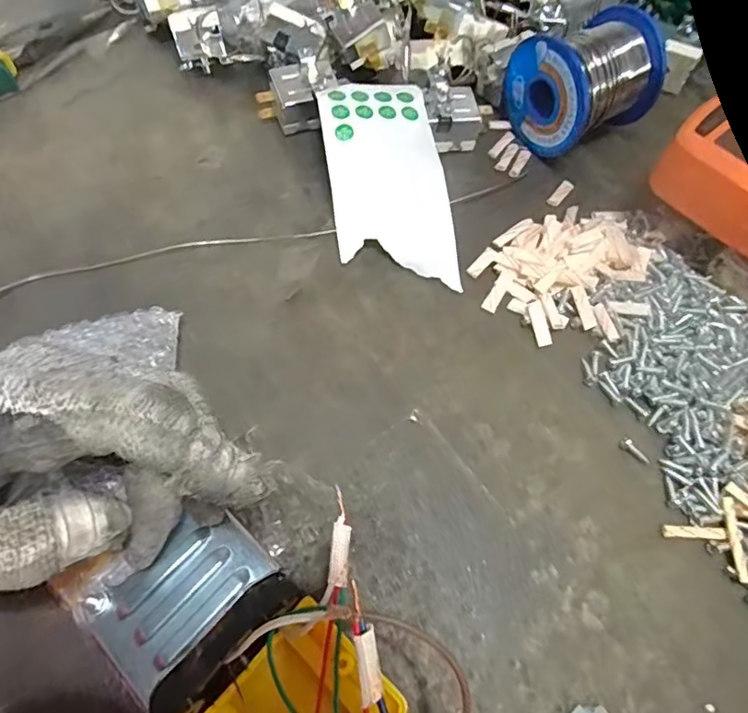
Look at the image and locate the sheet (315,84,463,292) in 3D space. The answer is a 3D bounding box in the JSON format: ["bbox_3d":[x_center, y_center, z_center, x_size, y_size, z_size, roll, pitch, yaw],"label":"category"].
[{"bbox_3d":[0.008,-0.095,0.288,0.063,0.009,0.116,-9,85,-11],"label":"sheet"}]

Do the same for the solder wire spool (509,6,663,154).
[{"bbox_3d":[0.124,-0.159,0.308,0.071,0.056,0.054,-26,68,-11],"label":"solder wire spool"}]

